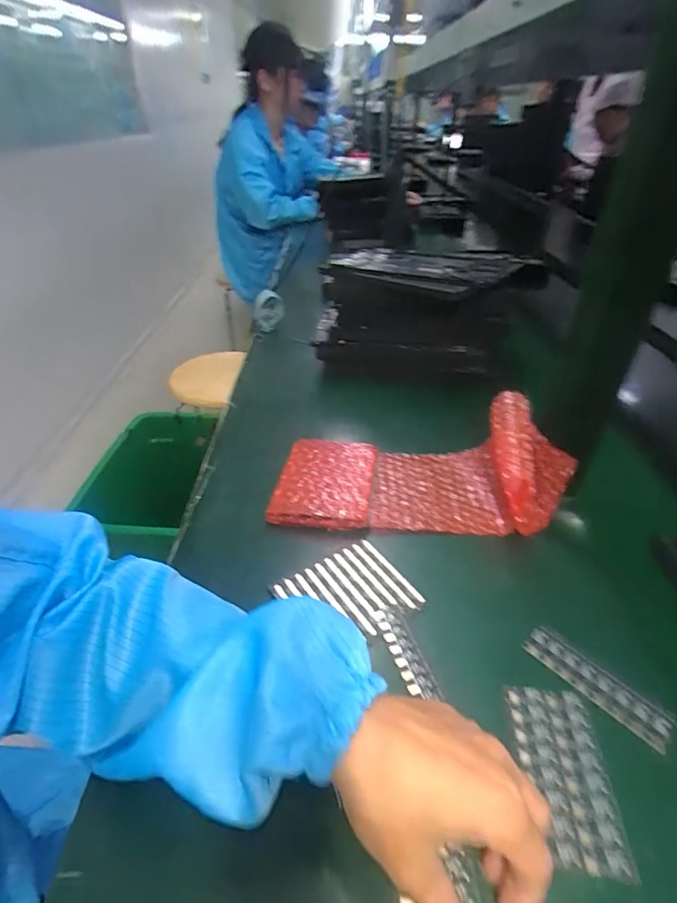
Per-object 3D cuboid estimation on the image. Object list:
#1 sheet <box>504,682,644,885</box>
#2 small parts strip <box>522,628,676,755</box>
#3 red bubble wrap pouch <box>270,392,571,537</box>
[{"bbox_3d":[0.136,0.194,0.279,0.049,0.007,0.095,2,38,2],"label":"sheet"},{"bbox_3d":[0.179,0.161,0.321,0.028,0.005,0.096,-27,46,-31],"label":"small parts strip"},{"bbox_3d":[0.071,0.009,0.452,0.262,0.090,0.119,4,38,4],"label":"red bubble wrap pouch"}]

